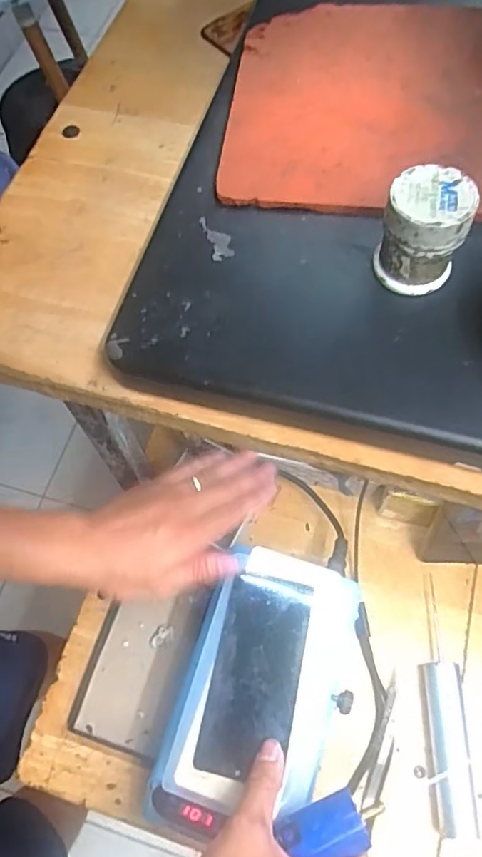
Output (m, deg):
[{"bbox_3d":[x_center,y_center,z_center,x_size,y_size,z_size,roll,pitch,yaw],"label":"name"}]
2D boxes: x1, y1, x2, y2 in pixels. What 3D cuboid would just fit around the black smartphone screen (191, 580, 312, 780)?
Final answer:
[{"bbox_3d":[0.010,0.194,0.450,0.069,0.007,0.148,16,68,10],"label":"black smartphone screen"}]

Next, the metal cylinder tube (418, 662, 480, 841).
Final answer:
[{"bbox_3d":[0.196,0.299,0.534,0.032,0.030,0.141,0,65,3],"label":"metal cylinder tube"}]

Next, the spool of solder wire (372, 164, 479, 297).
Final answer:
[{"bbox_3d":[0.076,-0.082,0.239,0.032,0.041,0.030,17,67,11],"label":"spool of solder wire"}]

